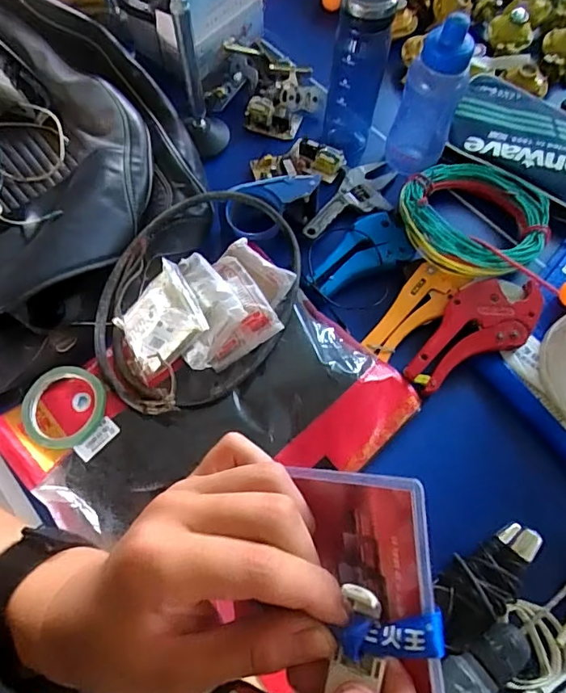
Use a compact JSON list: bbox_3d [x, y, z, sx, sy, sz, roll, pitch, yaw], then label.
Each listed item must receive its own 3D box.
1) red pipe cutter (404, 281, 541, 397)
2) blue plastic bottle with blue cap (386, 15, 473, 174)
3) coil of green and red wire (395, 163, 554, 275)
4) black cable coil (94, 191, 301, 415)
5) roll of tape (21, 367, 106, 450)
[{"bbox_3d":[0.244,-0.025,0.645,0.205,0.027,0.096,-24,68,-13],"label":"red pipe cutter"},{"bbox_3d":[0.213,-0.358,0.711,0.084,0.200,0.081,23,66,8],"label":"blue plastic bottle with blue cap"},{"bbox_3d":[0.285,-0.198,0.723,0.222,0.045,0.209,-28,69,-14],"label":"coil of green and red wire"},{"bbox_3d":[-0.102,-0.069,0.626,0.232,0.025,0.331,28,67,10],"label":"black cable coil"},{"bbox_3d":[-0.248,0.070,0.568,0.087,0.022,0.094,1,65,-2],"label":"roll of tape"}]

